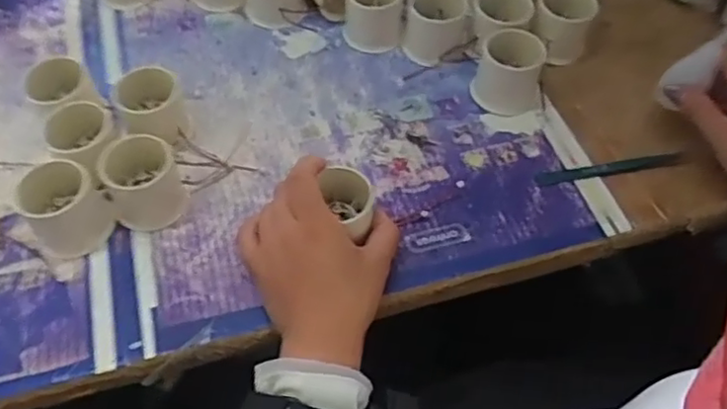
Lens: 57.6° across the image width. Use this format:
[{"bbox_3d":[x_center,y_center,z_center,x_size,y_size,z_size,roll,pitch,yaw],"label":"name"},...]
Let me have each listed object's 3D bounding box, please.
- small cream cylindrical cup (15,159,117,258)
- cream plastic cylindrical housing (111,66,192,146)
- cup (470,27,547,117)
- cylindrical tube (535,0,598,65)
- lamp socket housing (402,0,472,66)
[{"bbox_3d":[-0.221,0.002,0.488,0.053,0.047,0.049,-30,60,-21],"label":"small cream cylindrical cup"},{"bbox_3d":[-0.174,-0.078,0.545,0.052,0.048,0.054,0,54,-1],"label":"cream plastic cylindrical housing"},{"bbox_3d":[0.129,-0.113,0.580,0.059,0.052,0.061,0,54,-1],"label":"cup"},{"bbox_3d":[0.182,-0.166,0.613,0.053,0.063,0.051,0,54,-1],"label":"cylindrical tube"},{"bbox_3d":[0.068,-0.165,0.609,0.060,0.049,0.057,3,55,2],"label":"lamp socket housing"}]

